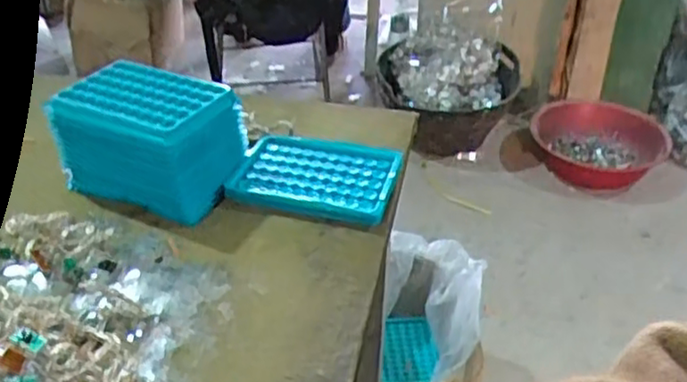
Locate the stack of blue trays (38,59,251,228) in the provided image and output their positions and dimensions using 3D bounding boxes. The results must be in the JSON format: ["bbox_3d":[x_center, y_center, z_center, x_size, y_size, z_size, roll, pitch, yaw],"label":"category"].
[{"bbox_3d":[-0.159,-0.046,0.570,0.134,0.075,0.090,17,38,19],"label":"stack of blue trays"}]

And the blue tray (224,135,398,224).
[{"bbox_3d":[-0.022,-0.012,0.587,0.131,0.017,0.093,9,36,10],"label":"blue tray"}]

